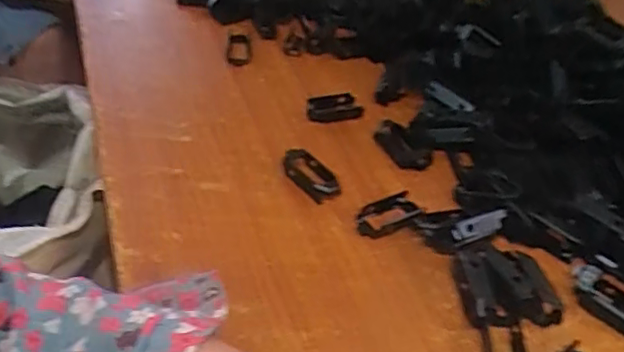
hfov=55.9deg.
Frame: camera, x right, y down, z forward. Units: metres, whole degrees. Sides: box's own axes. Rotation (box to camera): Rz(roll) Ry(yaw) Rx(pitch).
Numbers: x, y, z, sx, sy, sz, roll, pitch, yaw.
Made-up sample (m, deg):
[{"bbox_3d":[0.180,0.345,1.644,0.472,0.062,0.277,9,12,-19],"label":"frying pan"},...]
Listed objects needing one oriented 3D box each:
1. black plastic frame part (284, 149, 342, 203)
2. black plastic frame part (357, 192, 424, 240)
[{"bbox_3d":[-0.001,-0.002,0.424,0.025,0.014,0.047,-25,48,-23],"label":"black plastic frame part"},{"bbox_3d":[0.052,0.028,0.406,0.048,0.011,0.024,-20,46,-19],"label":"black plastic frame part"}]

